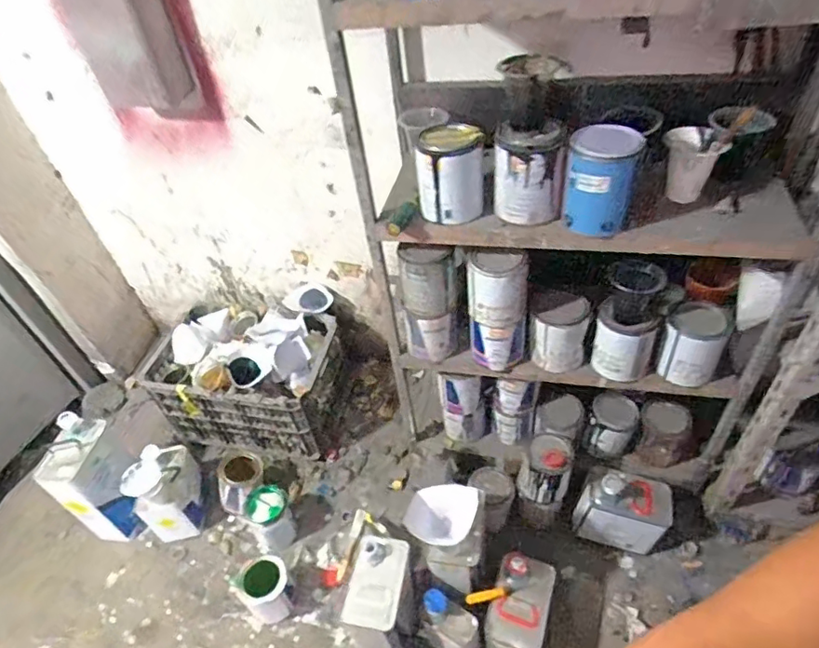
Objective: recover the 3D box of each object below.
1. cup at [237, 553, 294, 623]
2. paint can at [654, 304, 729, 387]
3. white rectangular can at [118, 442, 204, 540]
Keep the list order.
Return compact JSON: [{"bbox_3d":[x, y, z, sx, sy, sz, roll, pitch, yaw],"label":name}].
[{"bbox_3d":[-0.325,0.594,1.231,0.113,0.119,0.105,-4,44,4],"label":"cup"},{"bbox_3d":[0.526,0.038,1.010,0.099,0.147,0.096,-5,44,5],"label":"paint can"},{"bbox_3d":[-0.604,0.410,1.377,0.130,0.237,0.191,-11,44,-2],"label":"white rectangular can"}]

